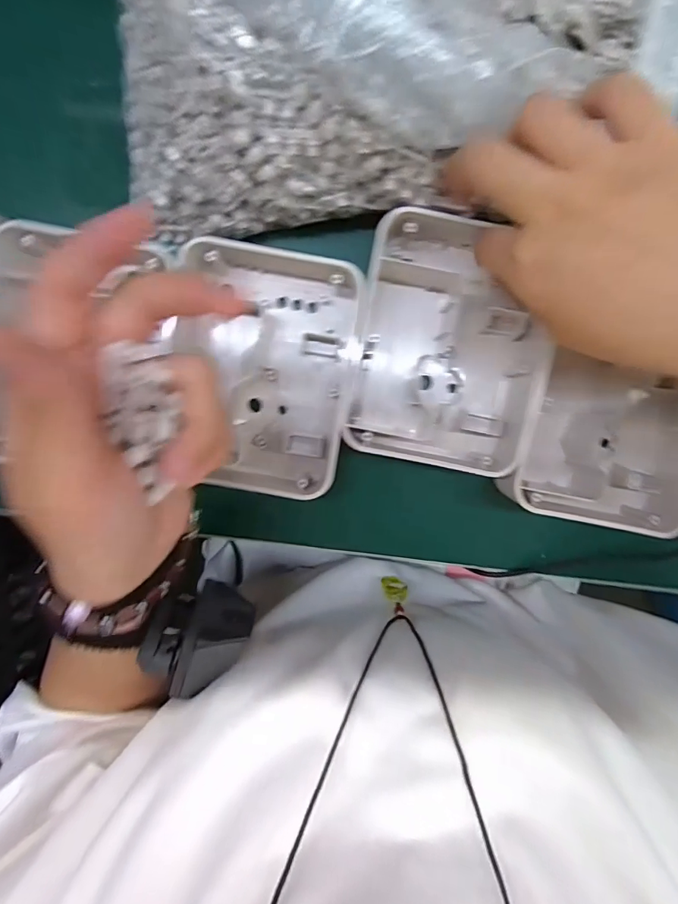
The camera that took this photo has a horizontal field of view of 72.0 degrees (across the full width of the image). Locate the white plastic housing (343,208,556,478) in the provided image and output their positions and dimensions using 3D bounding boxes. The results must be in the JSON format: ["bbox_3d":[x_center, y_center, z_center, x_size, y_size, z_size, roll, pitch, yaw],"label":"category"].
[{"bbox_3d":[0.060,-0.054,0.262,0.102,0.040,0.131,9,96,0],"label":"white plastic housing"}]

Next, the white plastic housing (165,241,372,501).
[{"bbox_3d":[-0.046,-0.047,0.271,0.106,0.049,0.136,10,96,0],"label":"white plastic housing"}]

